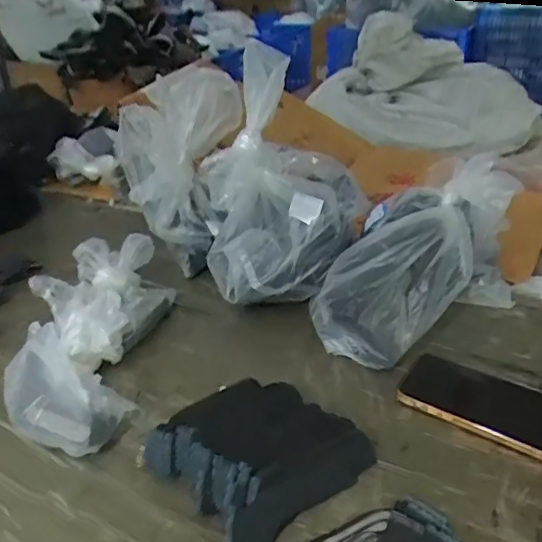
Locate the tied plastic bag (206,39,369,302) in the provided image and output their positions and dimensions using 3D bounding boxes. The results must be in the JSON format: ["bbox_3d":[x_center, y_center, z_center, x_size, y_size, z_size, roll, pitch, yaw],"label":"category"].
[{"bbox_3d":[0.008,-0.105,0.647,0.190,0.237,0.151,1,30,9],"label":"tied plastic bag"}]

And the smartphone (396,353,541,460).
[{"bbox_3d":[0.200,0.122,0.531,0.149,0.009,0.084,17,36,32],"label":"smartphone"}]

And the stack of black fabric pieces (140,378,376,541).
[{"bbox_3d":[-0.016,0.148,0.488,0.140,0.034,0.151,-27,38,-34],"label":"stack of black fabric pieces"}]

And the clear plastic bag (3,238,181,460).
[{"bbox_3d":[-0.199,0.066,0.611,0.140,0.082,0.281,-2,30,4],"label":"clear plastic bag"}]

